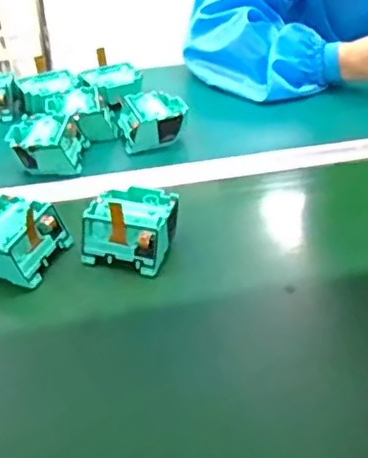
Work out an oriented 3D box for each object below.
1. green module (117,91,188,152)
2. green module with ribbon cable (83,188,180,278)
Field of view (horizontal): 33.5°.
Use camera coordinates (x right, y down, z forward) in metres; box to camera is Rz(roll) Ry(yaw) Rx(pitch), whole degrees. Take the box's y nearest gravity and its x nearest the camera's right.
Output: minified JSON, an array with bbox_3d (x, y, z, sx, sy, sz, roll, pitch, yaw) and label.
[{"bbox_3d":[-0.036,-0.130,0.725,0.076,0.037,0.080,-9,35,-9],"label":"green module"},{"bbox_3d":[-0.049,-0.006,0.560,0.077,0.049,0.085,10,36,17],"label":"green module with ribbon cable"}]

